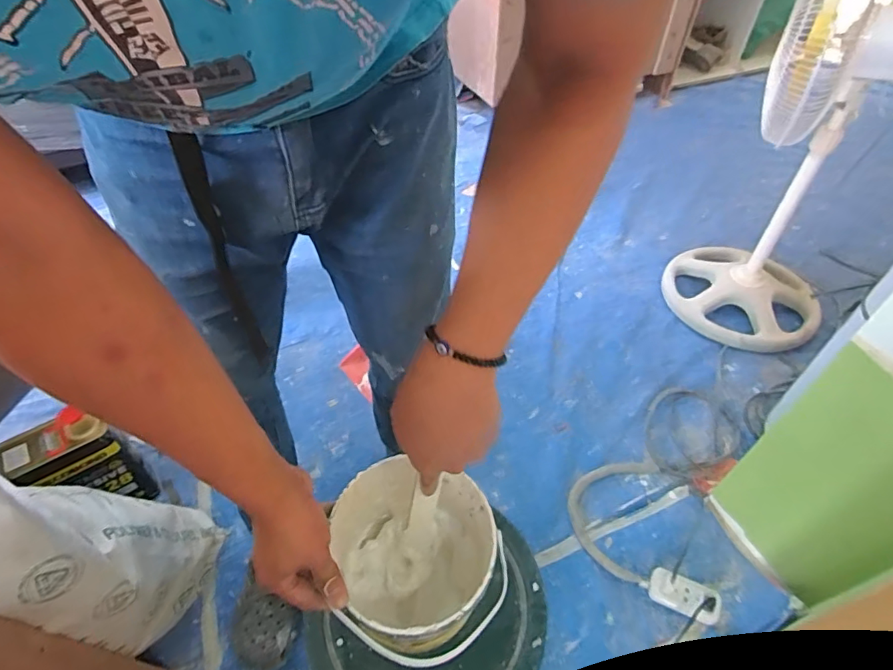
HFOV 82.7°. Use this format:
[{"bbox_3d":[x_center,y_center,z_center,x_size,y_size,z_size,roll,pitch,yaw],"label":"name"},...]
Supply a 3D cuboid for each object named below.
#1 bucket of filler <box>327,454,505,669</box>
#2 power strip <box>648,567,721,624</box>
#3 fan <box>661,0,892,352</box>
[{"bbox_3d":[-0.029,0.256,0.574,0.155,0.200,0.174,-10,49,-10],"label":"bucket of filler"},{"bbox_3d":[0.438,0.479,0.933,0.123,0.043,0.062,18,50,15],"label":"power strip"},{"bbox_3d":[0.833,-0.372,1.165,0.386,0.844,0.347,28,53,22],"label":"fan"}]

